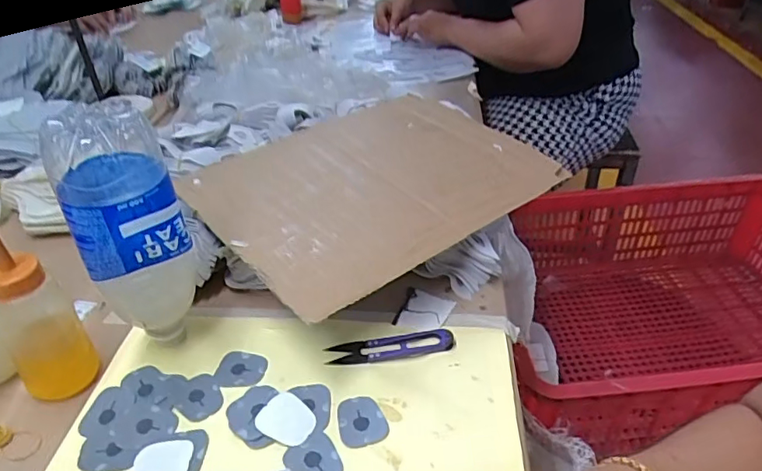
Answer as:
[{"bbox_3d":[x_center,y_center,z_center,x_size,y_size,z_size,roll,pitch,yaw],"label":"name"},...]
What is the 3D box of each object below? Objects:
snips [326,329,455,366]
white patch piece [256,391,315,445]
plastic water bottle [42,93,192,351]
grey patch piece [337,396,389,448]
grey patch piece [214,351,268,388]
[{"bbox_3d":[0.008,0.088,0.429,0.100,0.008,0.022,-5,38,-6],"label":"snips"},{"bbox_3d":[-0.066,0.130,0.378,0.038,0.006,0.034,15,40,19],"label":"white patch piece"},{"bbox_3d":[-0.177,0.007,0.390,0.071,0.192,0.058,-18,41,-22],"label":"plastic water bottle"},{"bbox_3d":[-0.014,0.130,0.378,0.033,0.004,0.038,-10,39,-13],"label":"grey patch piece"},{"bbox_3d":[-0.110,0.105,0.420,0.038,0.004,0.033,1,37,1],"label":"grey patch piece"}]

